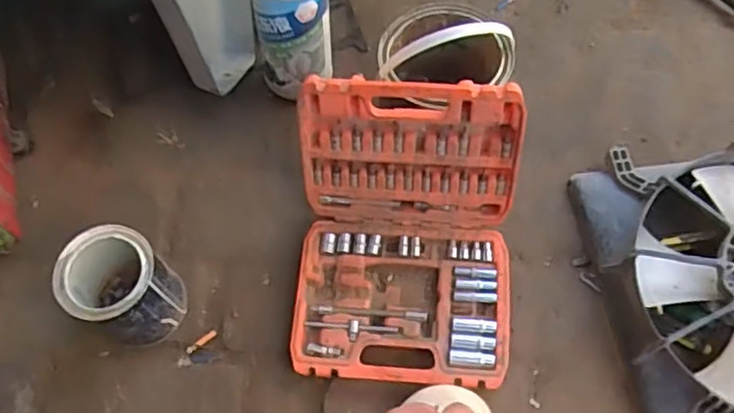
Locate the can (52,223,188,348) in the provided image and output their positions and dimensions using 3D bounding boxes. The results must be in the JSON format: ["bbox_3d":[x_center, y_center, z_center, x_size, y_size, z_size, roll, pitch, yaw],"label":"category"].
[{"bbox_3d":[-0.279,0.095,0.765,0.103,0.126,0.102,-2,63,3],"label":"can"}]

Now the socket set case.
[{"bbox_3d":[0.041,0.038,0.745,0.245,0.200,0.276,4,64,6],"label":"socket set case"}]

